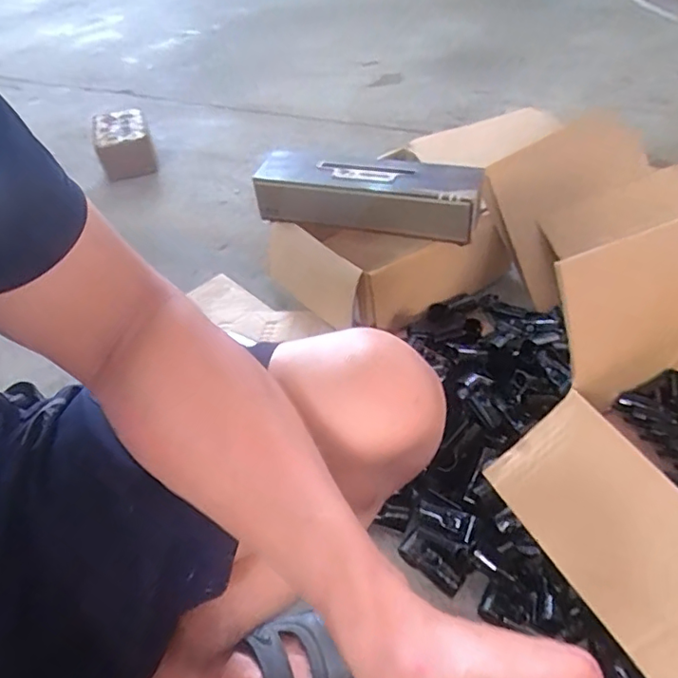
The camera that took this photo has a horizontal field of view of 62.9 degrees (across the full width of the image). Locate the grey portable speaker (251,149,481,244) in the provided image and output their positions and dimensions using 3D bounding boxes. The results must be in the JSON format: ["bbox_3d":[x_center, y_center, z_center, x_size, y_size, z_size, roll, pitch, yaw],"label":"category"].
[{"bbox_3d":[0.041,-0.254,0.962,0.395,0.078,0.130,10,47,17],"label":"grey portable speaker"}]

